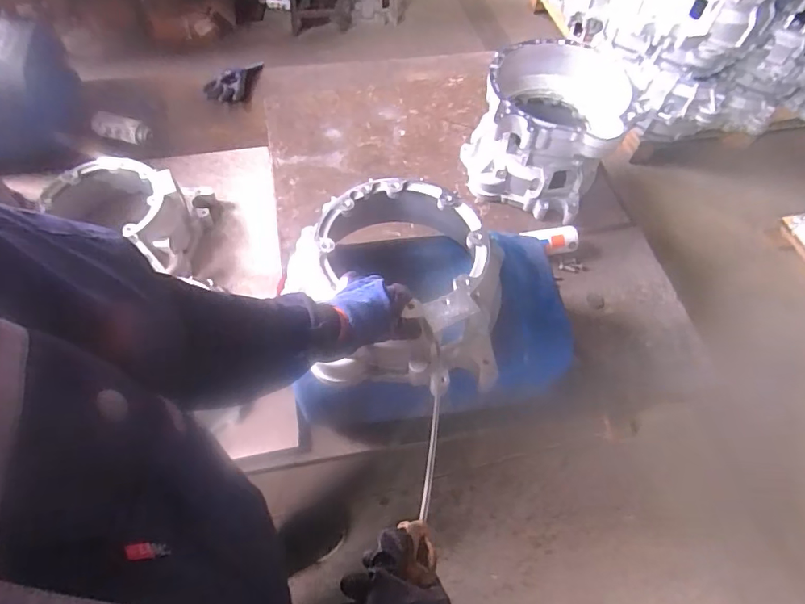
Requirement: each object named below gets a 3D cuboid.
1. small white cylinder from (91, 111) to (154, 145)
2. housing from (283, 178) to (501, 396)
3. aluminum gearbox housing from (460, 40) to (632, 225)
[{"bbox_3d":[-0.732,-0.459,1.259,0.148,0.053,0.064,9,57,-23],"label":"small white cylinder"},{"bbox_3d":[0.011,-0.035,0.722,0.264,0.129,0.304,4,59,0],"label":"housing"},{"bbox_3d":[0.335,-0.413,1.174,0.330,0.248,0.332,24,61,11],"label":"aluminum gearbox housing"}]

